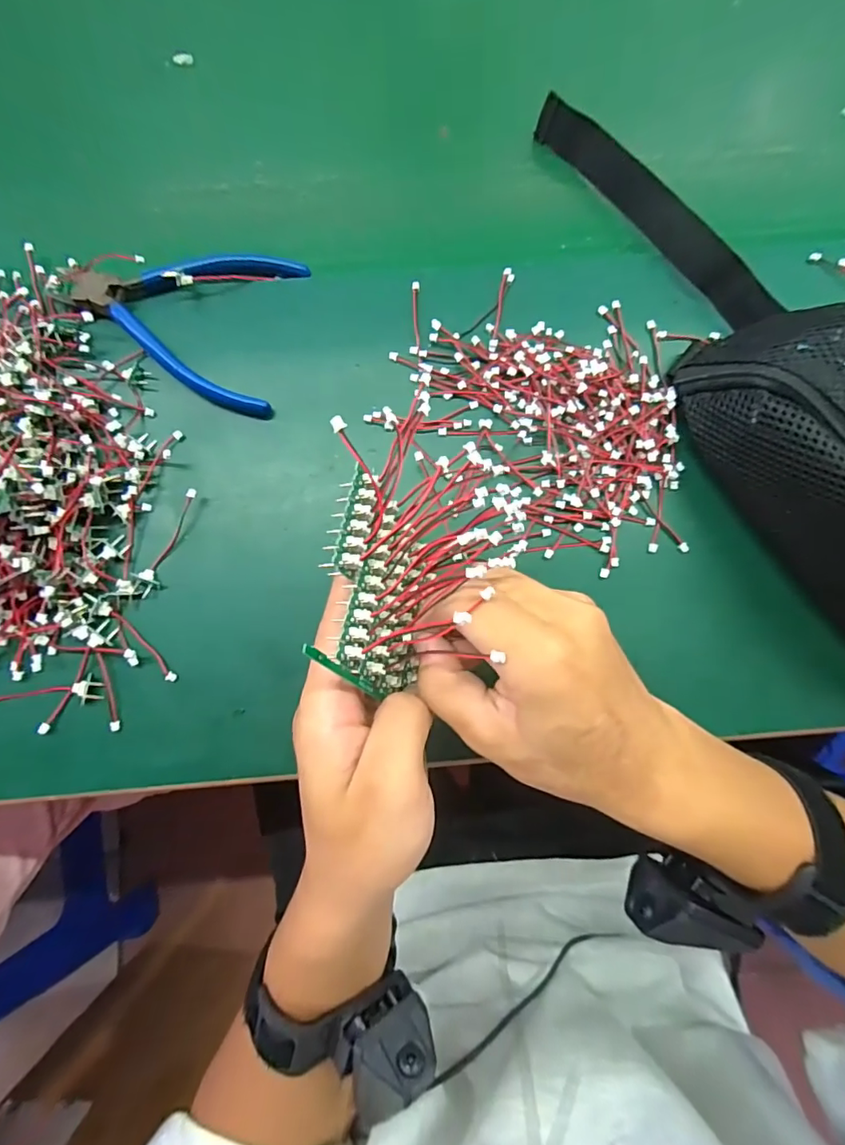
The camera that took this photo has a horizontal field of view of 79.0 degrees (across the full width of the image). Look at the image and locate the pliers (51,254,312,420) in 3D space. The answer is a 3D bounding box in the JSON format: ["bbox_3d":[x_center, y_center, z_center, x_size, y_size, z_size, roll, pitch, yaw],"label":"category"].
[{"bbox_3d":[-0.147,-0.155,0.307,0.133,0.019,0.101,12,81,3],"label":"pliers"}]

